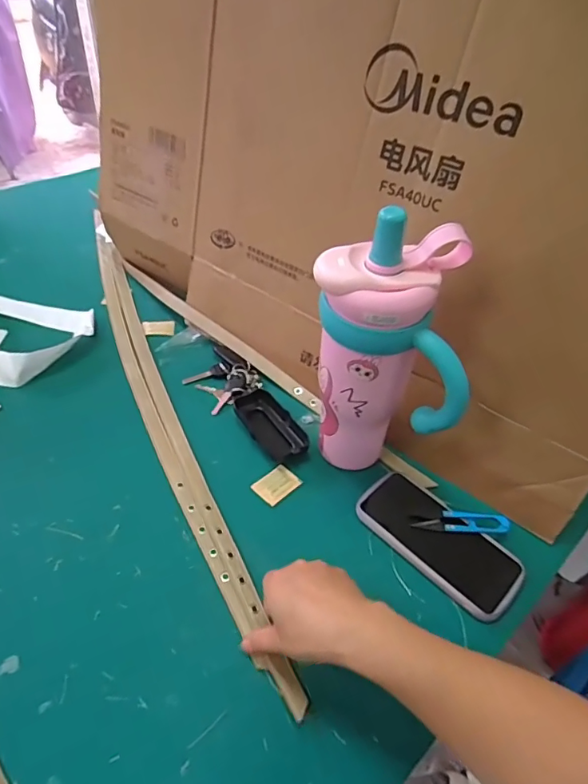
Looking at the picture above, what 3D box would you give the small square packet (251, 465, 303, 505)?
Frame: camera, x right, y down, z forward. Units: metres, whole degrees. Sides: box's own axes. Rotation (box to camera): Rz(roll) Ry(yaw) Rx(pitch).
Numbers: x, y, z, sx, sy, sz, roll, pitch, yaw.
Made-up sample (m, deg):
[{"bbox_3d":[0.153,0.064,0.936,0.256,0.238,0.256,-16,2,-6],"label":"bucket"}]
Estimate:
[{"bbox_3d":[-0.019,0.103,0.566,0.050,0.004,0.034,-32,56,-32],"label":"small square packet"}]

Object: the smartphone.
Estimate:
[{"bbox_3d":[0.149,0.152,0.522,0.083,0.005,0.170,-33,56,-32],"label":"smartphone"}]

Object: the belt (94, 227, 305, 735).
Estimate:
[{"bbox_3d":[-0.188,-0.007,0.672,0.050,0.010,0.847,-16,48,-21],"label":"belt"}]

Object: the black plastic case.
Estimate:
[{"bbox_3d":[-0.028,0.040,0.615,0.052,0.021,0.114,-26,53,-28],"label":"black plastic case"}]

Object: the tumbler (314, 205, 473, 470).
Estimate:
[{"bbox_3d":[0.090,-0.023,0.495,0.142,0.290,0.080,17,46,10],"label":"tumbler"}]

